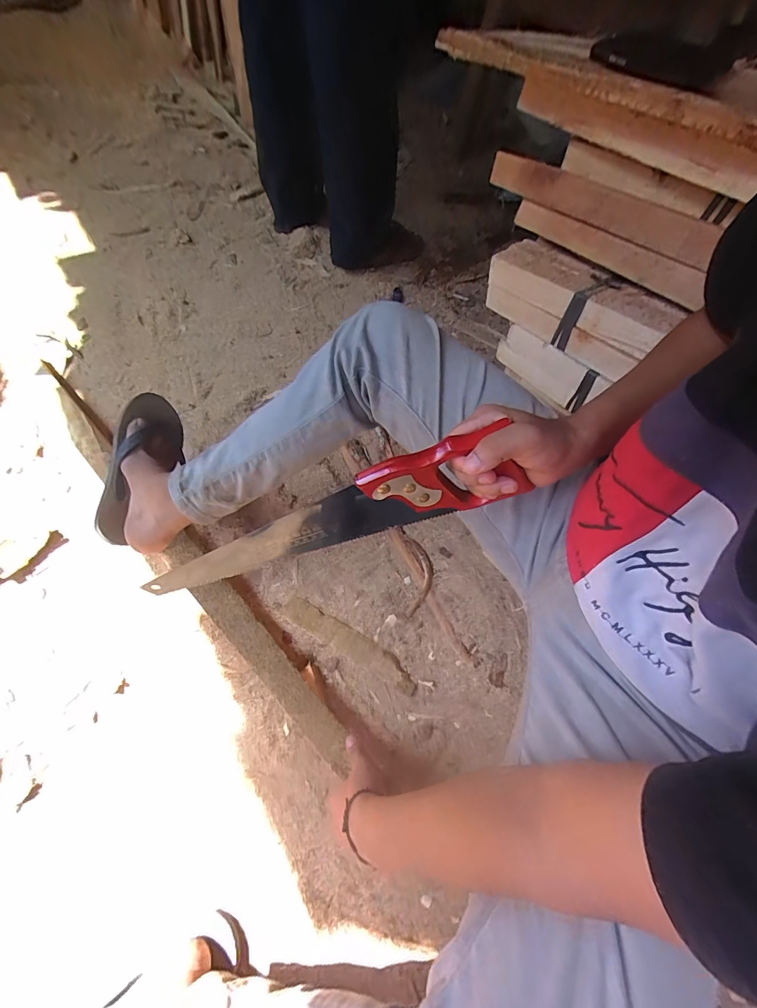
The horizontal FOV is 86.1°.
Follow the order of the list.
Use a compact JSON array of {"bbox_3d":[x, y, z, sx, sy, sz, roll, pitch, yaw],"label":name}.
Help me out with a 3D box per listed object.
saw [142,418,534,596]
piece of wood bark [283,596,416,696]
[{"bbox_3d":[-0.060,0.025,0.399,0.387,0.083,0.033,-21,63,15],"label":"saw"},{"bbox_3d":[-0.046,0.211,0.613,0.225,0.013,0.040,27,67,14],"label":"piece of wood bark"}]

